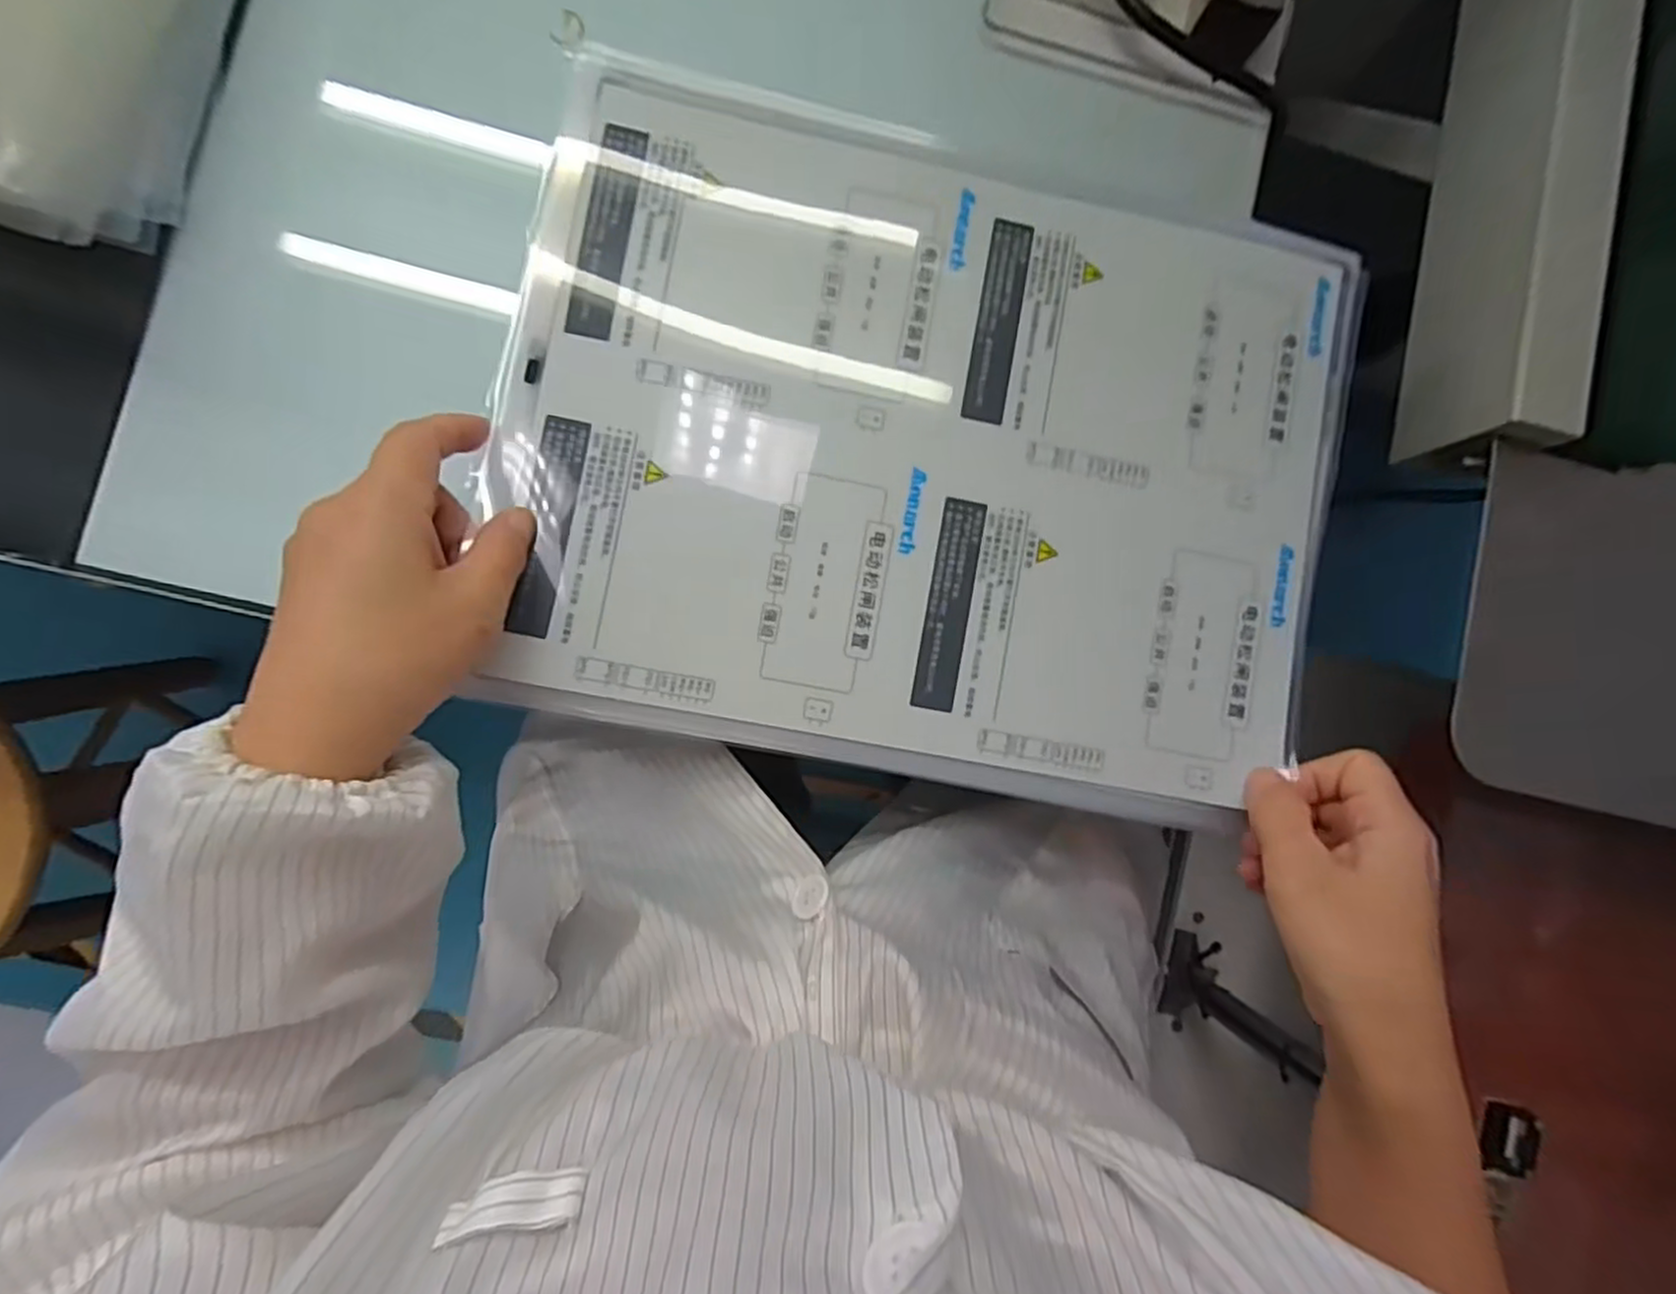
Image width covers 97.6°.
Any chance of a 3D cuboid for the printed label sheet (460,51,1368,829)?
[{"bbox_3d":[0.046,-0.093,0.339,0.378,0.010,0.297,10,86,-6],"label":"printed label sheet"}]

